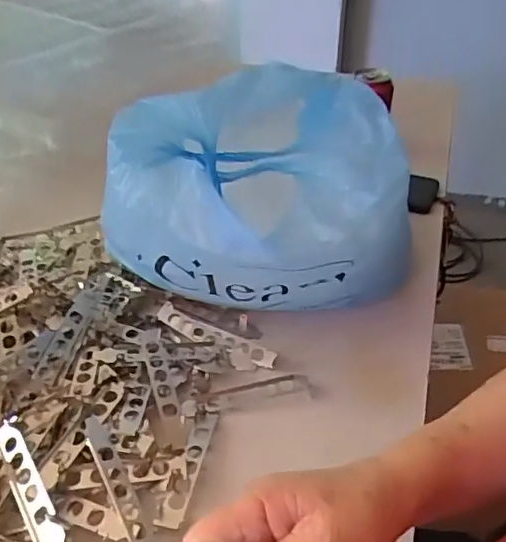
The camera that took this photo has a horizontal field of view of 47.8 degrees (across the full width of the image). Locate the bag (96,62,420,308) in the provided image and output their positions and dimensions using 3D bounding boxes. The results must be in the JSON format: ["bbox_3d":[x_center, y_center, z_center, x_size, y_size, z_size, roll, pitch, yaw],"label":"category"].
[{"bbox_3d":[0.015,-0.079,0.579,0.273,0.159,0.277,5,40,7],"label":"bag"}]

